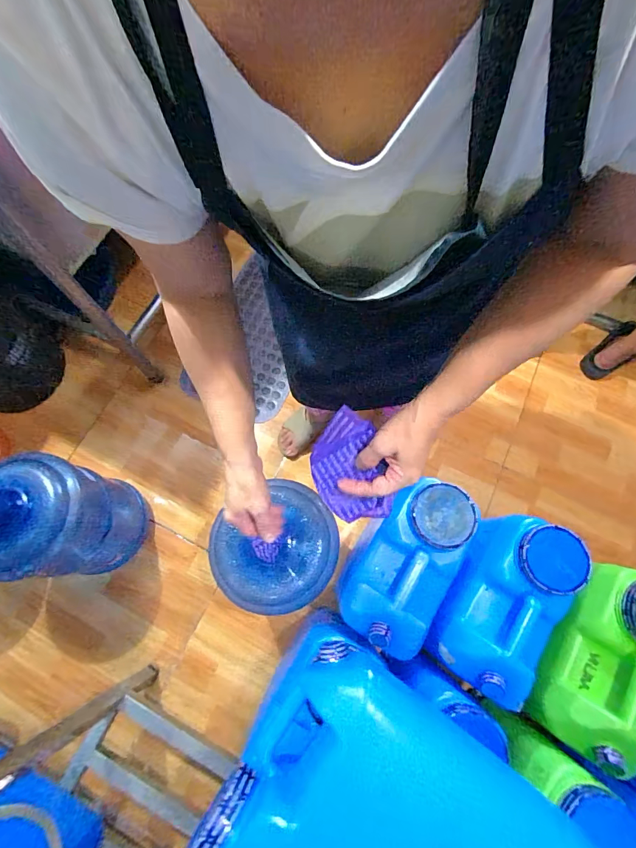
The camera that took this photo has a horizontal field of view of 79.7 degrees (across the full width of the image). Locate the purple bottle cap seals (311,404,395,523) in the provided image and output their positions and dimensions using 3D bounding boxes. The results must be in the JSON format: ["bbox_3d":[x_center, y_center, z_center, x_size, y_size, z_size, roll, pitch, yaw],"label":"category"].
[{"bbox_3d":[0.035,0.051,0.461,0.086,0.008,0.131,-18,84,15],"label":"purple bottle cap seals"}]

